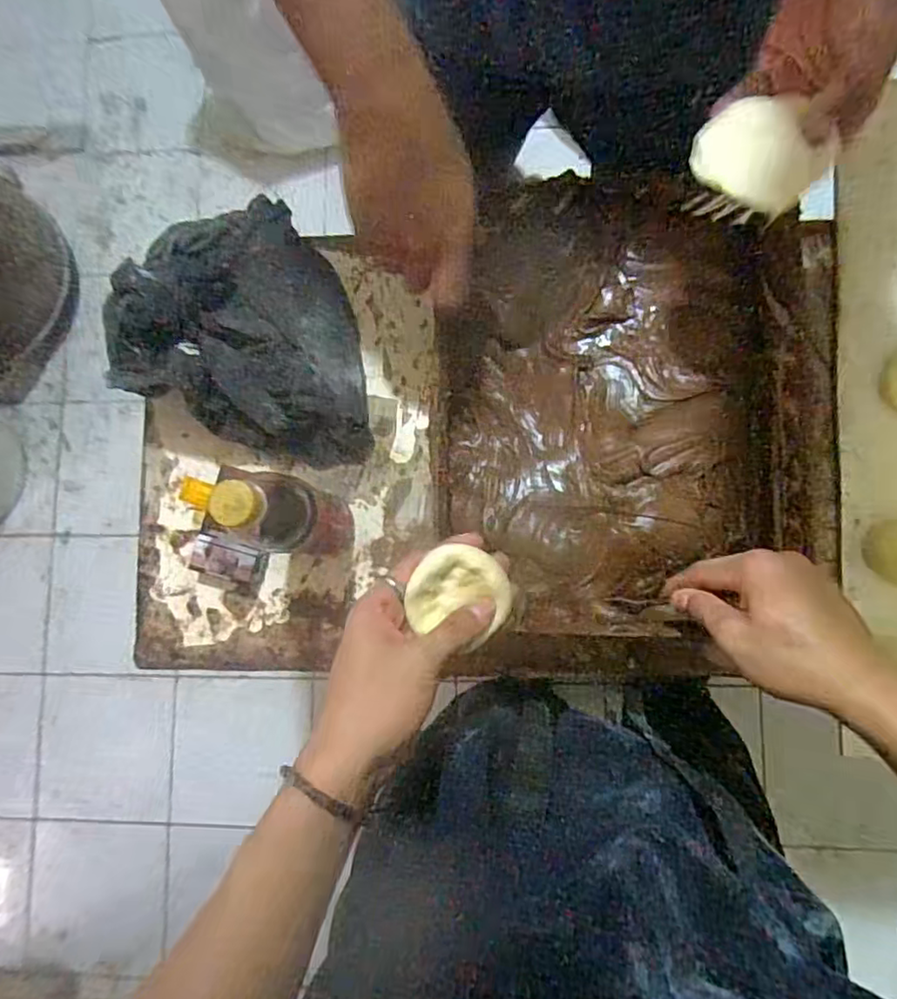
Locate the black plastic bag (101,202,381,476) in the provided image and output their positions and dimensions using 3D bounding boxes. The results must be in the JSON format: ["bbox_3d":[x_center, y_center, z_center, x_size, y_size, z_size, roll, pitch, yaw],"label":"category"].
[{"bbox_3d":[-0.186,-0.139,0.553,0.206,0.052,0.246,-12,83,4],"label":"black plastic bag"}]

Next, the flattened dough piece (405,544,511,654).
[{"bbox_3d":[0.008,0.058,0.392,0.060,0.019,0.057,18,86,6],"label":"flattened dough piece"}]

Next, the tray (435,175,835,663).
[{"bbox_3d":[0.145,-0.066,0.528,0.308,0.061,0.390,2,84,5],"label":"tray"}]

